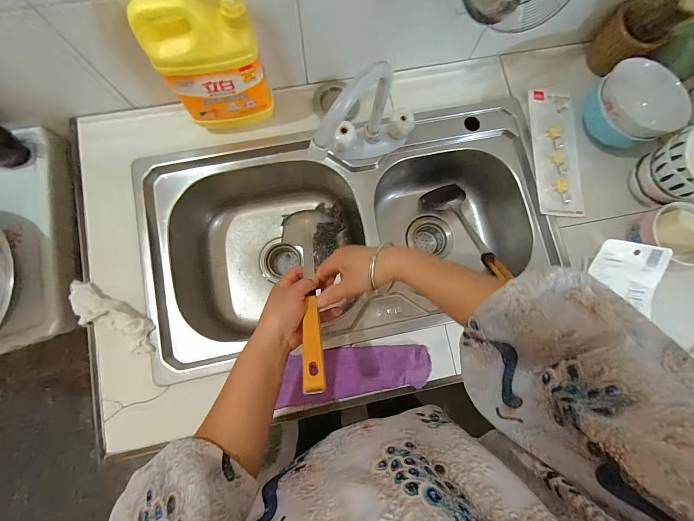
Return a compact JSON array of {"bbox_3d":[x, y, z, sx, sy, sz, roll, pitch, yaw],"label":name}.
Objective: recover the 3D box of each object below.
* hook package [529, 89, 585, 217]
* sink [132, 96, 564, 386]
[{"bbox_3d":[0.404,-0.208,0.598,0.091,0.018,0.254,3,81,-2],"label":"hook package"},{"bbox_3d":[0.008,-0.052,0.665,0.731,0.221,0.405,-11,82,-4],"label":"sink"}]

